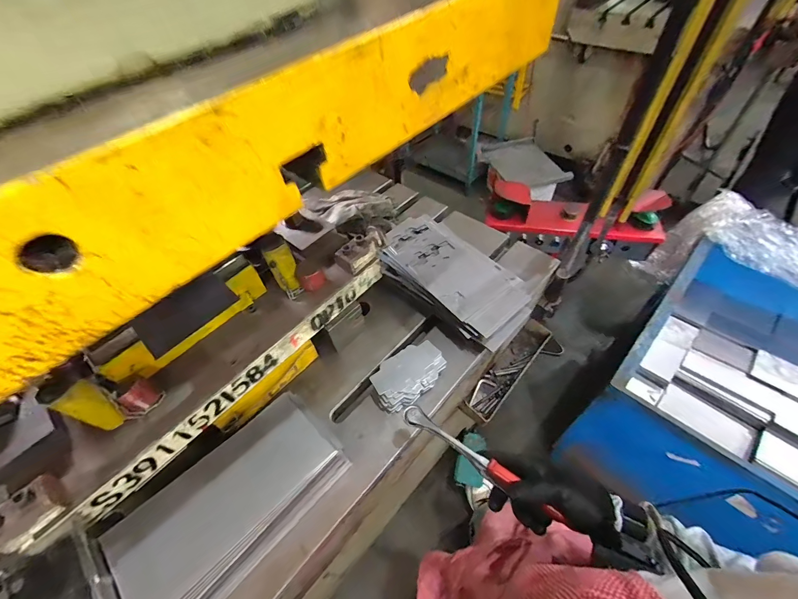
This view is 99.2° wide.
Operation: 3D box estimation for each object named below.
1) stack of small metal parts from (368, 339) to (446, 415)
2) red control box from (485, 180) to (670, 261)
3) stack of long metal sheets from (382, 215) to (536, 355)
[{"bbox_3d":[0.016,0.133,0.580,0.131,0.050,0.078,-30,56,-16],"label":"stack of small metal parts"},{"bbox_3d":[0.591,-0.266,1.164,0.553,0.202,0.146,9,54,12],"label":"red control box"},{"bbox_3d":[0.099,-0.049,0.679,0.170,0.049,0.327,-38,58,-21],"label":"stack of long metal sheets"}]

